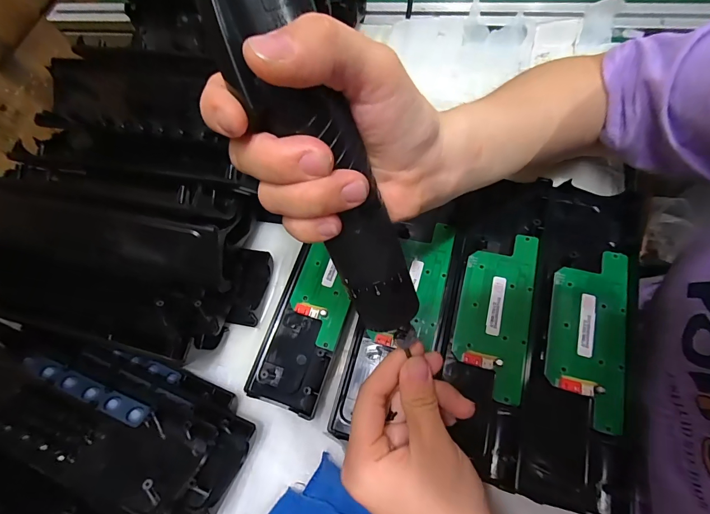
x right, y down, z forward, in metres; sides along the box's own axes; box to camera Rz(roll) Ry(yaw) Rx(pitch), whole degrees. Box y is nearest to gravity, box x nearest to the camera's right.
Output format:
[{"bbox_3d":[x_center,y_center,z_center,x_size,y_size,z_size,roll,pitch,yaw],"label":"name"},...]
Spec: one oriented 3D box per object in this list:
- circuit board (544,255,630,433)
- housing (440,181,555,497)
[{"bbox_3d":[0.178,0.056,0.280,0.054,0.010,0.131,14,71,7],"label":"circuit board"},{"bbox_3d":[0.116,0.044,0.305,0.066,0.028,0.241,12,71,7],"label":"housing"}]

